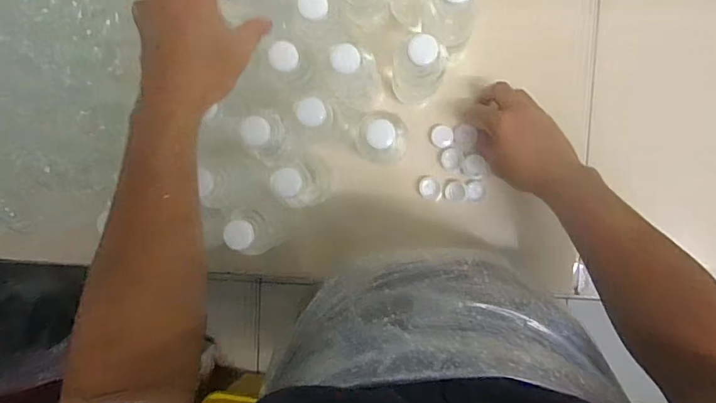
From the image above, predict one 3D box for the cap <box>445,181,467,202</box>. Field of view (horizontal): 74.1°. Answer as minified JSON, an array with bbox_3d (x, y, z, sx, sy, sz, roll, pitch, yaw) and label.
[{"bbox_3d":[0.120,-0.012,0.587,0.024,0.010,0.026,0,93,5],"label":"cap"}]

